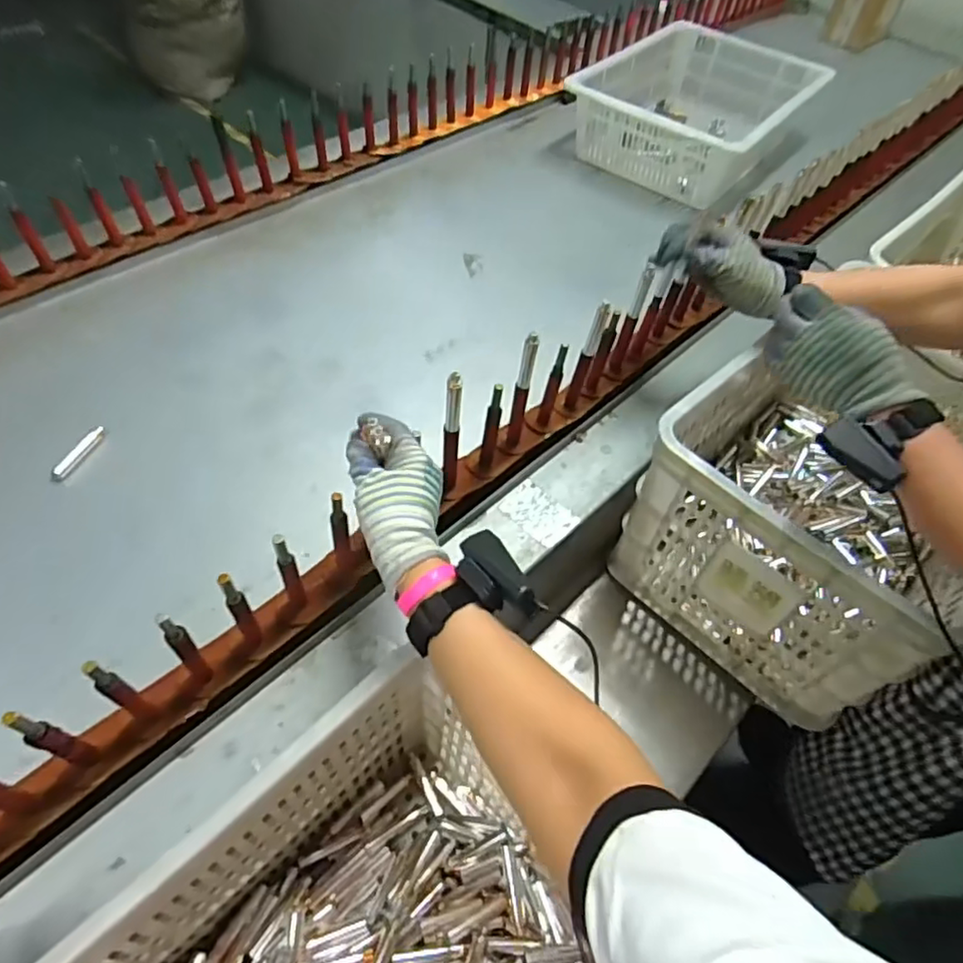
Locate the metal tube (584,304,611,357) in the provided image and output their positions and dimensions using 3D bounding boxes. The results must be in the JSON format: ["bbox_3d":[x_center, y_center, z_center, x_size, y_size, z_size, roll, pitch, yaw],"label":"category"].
[{"bbox_3d":[0.132,-0.175,0.713,0.016,0.076,0.020,16,58,6],"label":"metal tube"}]

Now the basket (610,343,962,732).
[{"bbox_3d":[0.503,-0.008,0.823,0.578,0.295,0.372,-34,66,-23],"label":"basket"}]

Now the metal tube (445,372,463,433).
[{"bbox_3d":[-0.027,-0.078,0.615,0.014,0.071,0.011,6,57,-1],"label":"metal tube"}]

